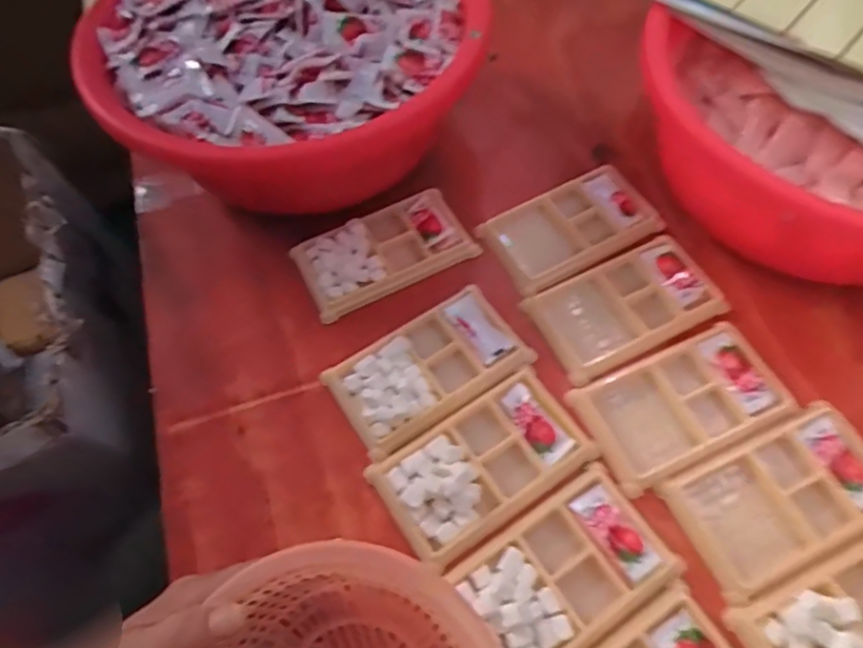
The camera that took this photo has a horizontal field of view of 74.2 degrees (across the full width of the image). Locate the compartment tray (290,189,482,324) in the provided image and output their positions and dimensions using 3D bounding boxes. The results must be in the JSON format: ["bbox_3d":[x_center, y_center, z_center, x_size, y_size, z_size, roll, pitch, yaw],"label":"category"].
[{"bbox_3d":[-0.039,-0.062,0.466,0.137,0.011,0.074,-26,64,-11],"label":"compartment tray"}]

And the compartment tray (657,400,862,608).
[{"bbox_3d":[0.228,0.113,0.369,0.135,0.012,0.078,-23,63,-9],"label":"compartment tray"}]

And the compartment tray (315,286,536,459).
[{"bbox_3d":[-0.001,0.030,0.416,0.137,0.013,0.077,-31,65,-13],"label":"compartment tray"}]

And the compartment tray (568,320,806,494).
[{"bbox_3d":[0.176,0.055,0.399,0.135,0.010,0.079,-23,63,-9],"label":"compartment tray"}]

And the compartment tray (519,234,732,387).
[{"bbox_3d":[0.149,-0.016,0.438,0.135,0.010,0.078,-25,64,-10],"label":"compartment tray"}]

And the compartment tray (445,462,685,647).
[{"bbox_3d":[0.081,0.147,0.344,0.119,0.014,0.076,-32,65,-14],"label":"compartment tray"}]

